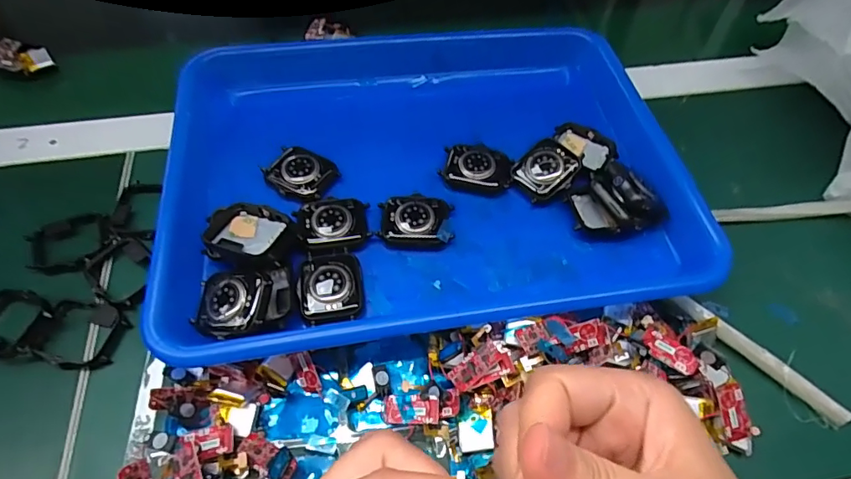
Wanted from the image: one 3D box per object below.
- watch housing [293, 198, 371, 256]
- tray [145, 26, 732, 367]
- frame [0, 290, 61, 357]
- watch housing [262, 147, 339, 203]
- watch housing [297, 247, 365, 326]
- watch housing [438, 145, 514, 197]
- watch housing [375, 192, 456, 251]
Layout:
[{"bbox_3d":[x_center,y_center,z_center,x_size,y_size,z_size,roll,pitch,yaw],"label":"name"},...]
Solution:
[{"bbox_3d":[-0.057,-0.008,0.302,0.043,0.009,0.039,-8,57,-6],"label":"watch housing"},{"bbox_3d":[0.000,-0.058,0.334,0.319,0.039,0.250,-8,57,-6],"label":"tray"},{"bbox_3d":[-0.238,0.048,0.280,0.043,0.011,0.037,16,57,9],"label":"frame"},{"bbox_3d":[-0.084,-0.045,0.323,0.044,0.009,0.036,26,60,15],"label":"watch housing"},{"bbox_3d":[-0.055,0.026,0.282,0.036,0.009,0.044,-10,57,-8],"label":"watch housing"},{"bbox_3d":[0.035,-0.048,0.331,0.045,0.011,0.036,8,57,4],"label":"watch housing"},{"bbox_3d":[-0.006,-0.012,0.310,0.045,0.013,0.035,0,56,-1],"label":"watch housing"}]

